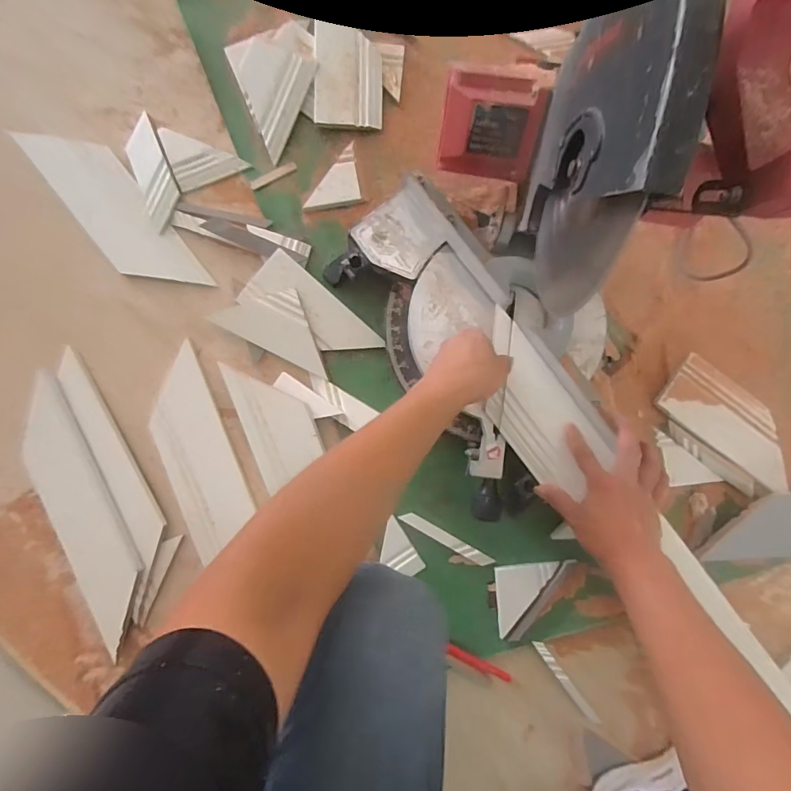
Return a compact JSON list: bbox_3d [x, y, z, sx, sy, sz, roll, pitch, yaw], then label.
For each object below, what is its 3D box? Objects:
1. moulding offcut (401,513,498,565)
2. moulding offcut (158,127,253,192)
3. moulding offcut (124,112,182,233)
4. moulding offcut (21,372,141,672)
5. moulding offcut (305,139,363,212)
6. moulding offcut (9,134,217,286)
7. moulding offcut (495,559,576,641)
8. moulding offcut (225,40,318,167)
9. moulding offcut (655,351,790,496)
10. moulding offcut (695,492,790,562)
[{"bbox_3d":[0.074,0.207,0.650,0.146,0.011,0.016,30,86,0],"label":"moulding offcut"},{"bbox_3d":[-0.282,-0.359,0.669,0.101,0.013,0.089,-22,88,-3],"label":"moulding offcut"},{"bbox_3d":[-0.350,-0.321,0.655,0.052,0.015,0.166,-20,88,-3],"label":"moulding offcut"},{"bbox_3d":[-0.435,0.160,0.625,0.093,0.028,0.371,-26,88,-3],"label":"moulding offcut"},{"bbox_3d":[-0.078,-0.309,0.670,0.057,0.010,0.116,34,86,0],"label":"moulding offcut"},{"bbox_3d":[-0.404,-0.265,0.658,0.097,0.017,0.295,-38,98,-7],"label":"moulding offcut"},{"bbox_3d":[0.201,0.293,0.650,0.109,0.008,0.100,-5,87,-2],"label":"moulding offcut"},{"bbox_3d":[-0.204,-0.445,0.666,0.134,0.028,0.140,28,100,6],"label":"moulding offcut"},{"bbox_3d":[0.492,0.039,0.661,0.214,0.027,0.101,36,86,0],"label":"moulding offcut"},{"bbox_3d":[0.524,0.190,0.659,0.175,0.024,0.094,-2,87,-2],"label":"moulding offcut"}]

